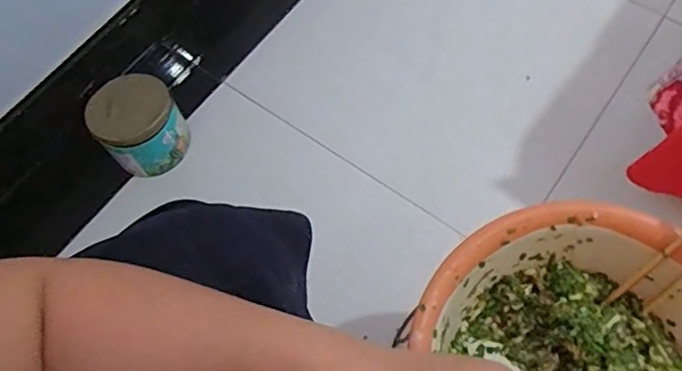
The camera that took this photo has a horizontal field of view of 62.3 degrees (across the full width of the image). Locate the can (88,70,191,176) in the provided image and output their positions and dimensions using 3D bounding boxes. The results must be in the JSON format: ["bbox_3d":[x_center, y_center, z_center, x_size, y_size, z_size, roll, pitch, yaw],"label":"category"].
[{"bbox_3d":[-0.327,-0.101,0.926,0.125,0.115,0.128,-1,66,3],"label":"can"}]

